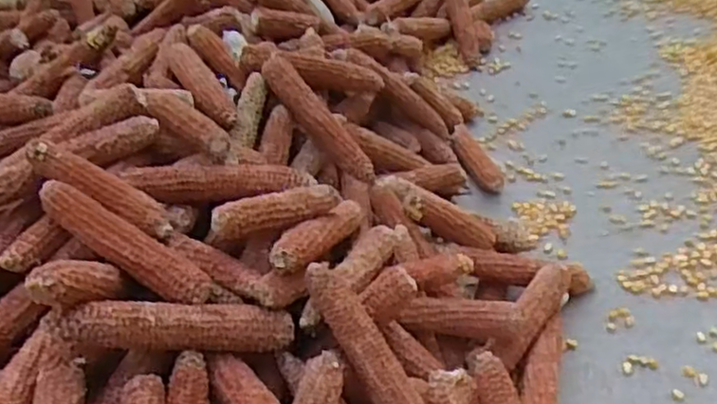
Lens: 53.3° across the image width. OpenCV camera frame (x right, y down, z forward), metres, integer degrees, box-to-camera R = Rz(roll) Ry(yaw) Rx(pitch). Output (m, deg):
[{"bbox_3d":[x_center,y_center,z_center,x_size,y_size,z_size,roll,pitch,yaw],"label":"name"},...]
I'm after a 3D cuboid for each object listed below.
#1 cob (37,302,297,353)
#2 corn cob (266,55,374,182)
[{"bbox_3d":[-0.130,0.090,0.516,0.172,0.023,0.028,7,37,-27],"label":"cob"},{"bbox_3d":[-0.043,-0.084,0.735,0.028,0.028,0.164,-33,77,-30],"label":"corn cob"}]

